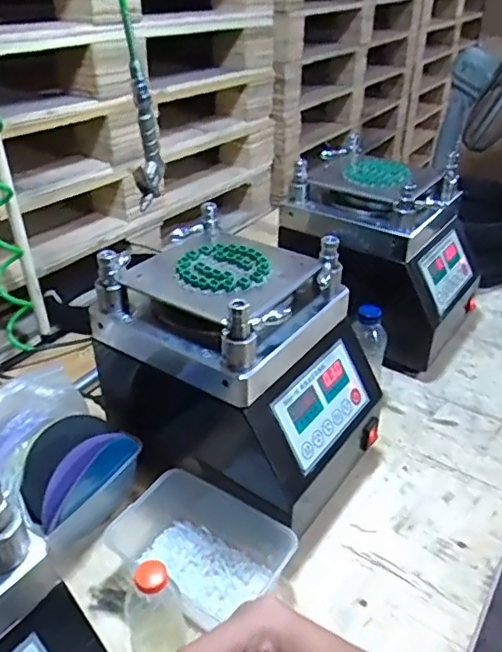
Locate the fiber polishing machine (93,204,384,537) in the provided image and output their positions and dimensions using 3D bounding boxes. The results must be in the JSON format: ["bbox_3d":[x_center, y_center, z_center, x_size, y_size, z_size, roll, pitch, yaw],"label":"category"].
[{"bbox_3d":[-0.008,0.052,0.693,0.282,0.268,0.222,24,41,30],"label":"fiber polishing machine"}]

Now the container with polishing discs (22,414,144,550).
[{"bbox_3d":[-0.195,0.168,0.640,0.087,0.101,0.152,17,38,22],"label":"container with polishing discs"}]

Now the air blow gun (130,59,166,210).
[{"bbox_3d":[-0.138,-0.248,0.755,0.032,0.168,0.061,1,35,0],"label":"air blow gun"}]

